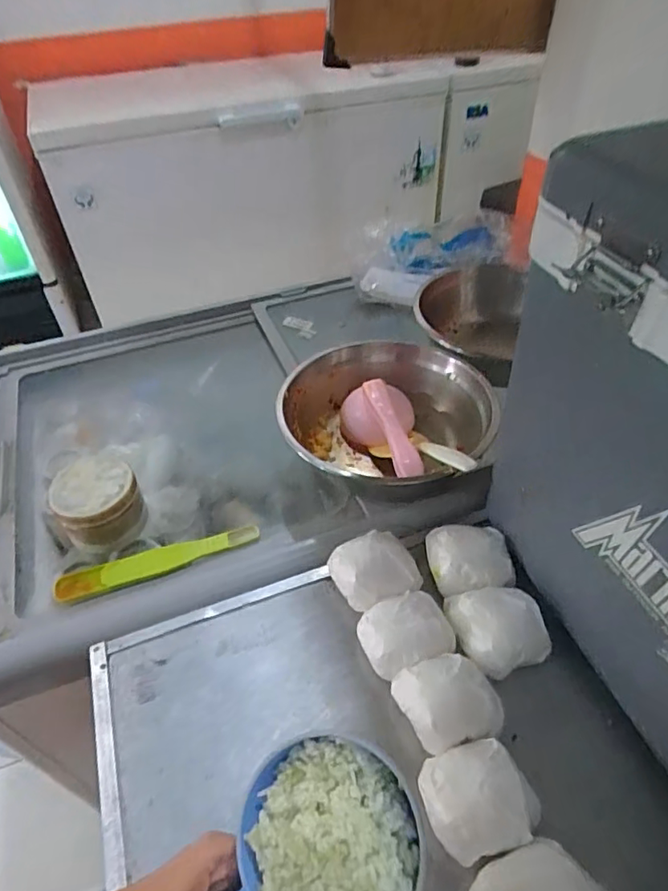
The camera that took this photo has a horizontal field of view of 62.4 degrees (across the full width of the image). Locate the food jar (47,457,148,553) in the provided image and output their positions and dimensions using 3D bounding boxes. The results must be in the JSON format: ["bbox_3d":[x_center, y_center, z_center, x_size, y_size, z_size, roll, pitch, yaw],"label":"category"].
[{"bbox_3d":[-0.256,0.060,0.605,0.083,0.071,0.086,-1,45,1],"label":"food jar"}]

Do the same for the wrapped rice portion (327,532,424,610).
[{"bbox_3d":[0.040,0.124,0.548,0.078,0.053,0.071,-1,45,1],"label":"wrapped rice portion"}]

